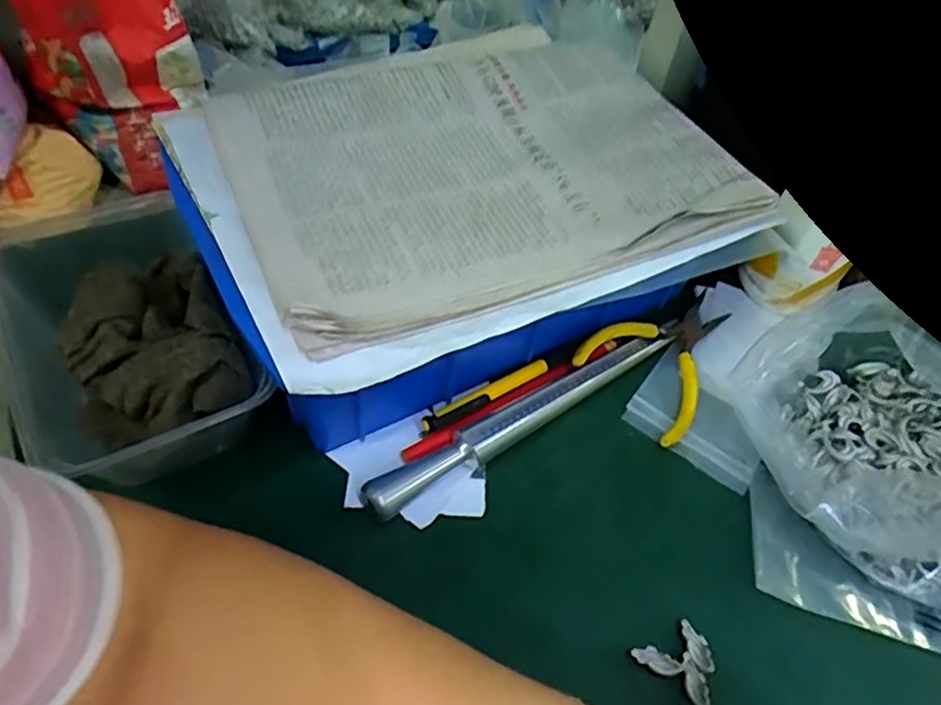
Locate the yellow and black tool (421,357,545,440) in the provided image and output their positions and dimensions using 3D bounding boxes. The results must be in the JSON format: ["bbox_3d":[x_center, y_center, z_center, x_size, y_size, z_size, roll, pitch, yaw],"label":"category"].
[{"bbox_3d":[0.009,0.025,0.384,0.089,0.011,0.011,-29,60,-24],"label":"yellow and black tool"}]

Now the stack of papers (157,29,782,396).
[{"bbox_3d":[-0.001,-0.103,0.364,0.278,0.023,0.208,-22,58,-20],"label":"stack of papers"}]

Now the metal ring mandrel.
[{"bbox_3d":[0.033,0.037,0.379,0.207,0.022,0.019,-28,60,-24],"label":"metal ring mandrel"}]

